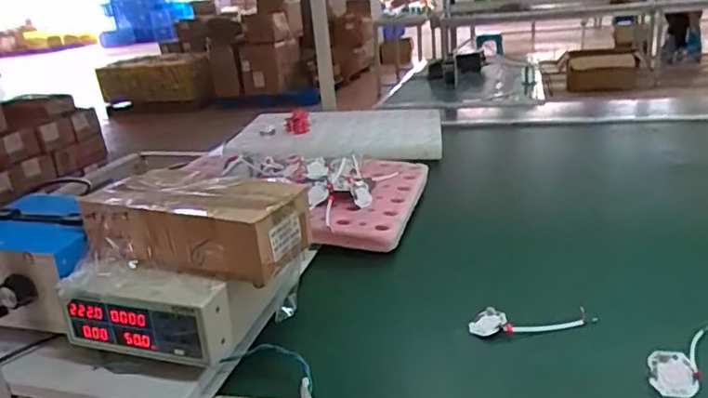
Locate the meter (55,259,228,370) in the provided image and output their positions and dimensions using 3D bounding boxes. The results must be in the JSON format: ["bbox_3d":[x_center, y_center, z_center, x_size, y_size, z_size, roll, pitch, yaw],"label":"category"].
[{"bbox_3d":[-0.258,0.136,0.708,0.223,0.099,0.059,3,21,18],"label":"meter"}]

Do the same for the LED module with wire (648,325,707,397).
[{"bbox_3d":[0.369,0.186,0.634,0.087,0.054,0.007,-25,-18,-5],"label":"LED module with wire"}]

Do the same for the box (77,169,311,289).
[{"bbox_3d":[-0.205,0.029,0.756,0.271,0.079,0.128,5,22,23],"label":"box"}]

